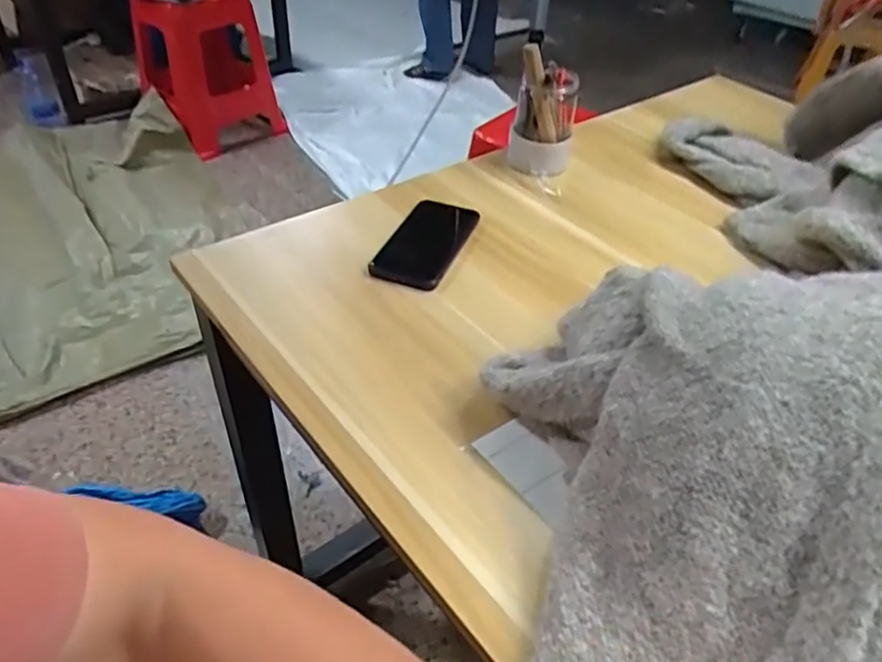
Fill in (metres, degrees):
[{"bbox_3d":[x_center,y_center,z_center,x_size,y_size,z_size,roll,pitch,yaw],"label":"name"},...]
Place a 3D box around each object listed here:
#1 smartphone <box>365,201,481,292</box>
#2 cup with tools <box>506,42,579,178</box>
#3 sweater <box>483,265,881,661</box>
[{"bbox_3d":[-0.016,-0.099,0.743,0.076,0.016,0.155,16,42,15],"label":"smartphone"},{"bbox_3d":[0.132,-0.279,0.852,0.081,0.138,0.081,2,40,-1],"label":"cup with tools"},{"bbox_3d":[0.214,0.131,0.383,0.313,0.169,0.456,-3,41,-7],"label":"sweater"}]

